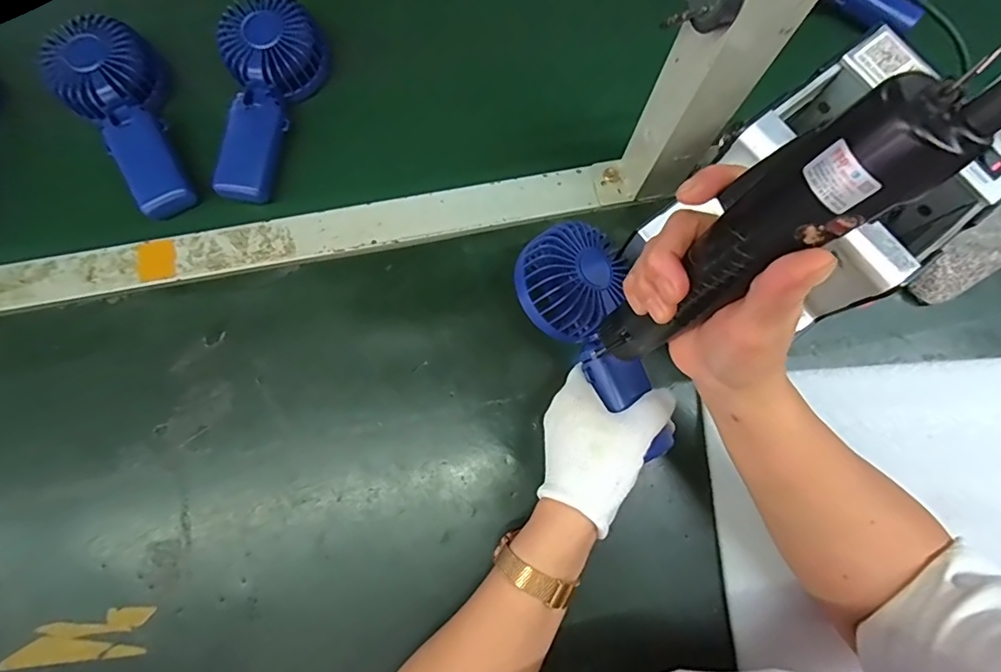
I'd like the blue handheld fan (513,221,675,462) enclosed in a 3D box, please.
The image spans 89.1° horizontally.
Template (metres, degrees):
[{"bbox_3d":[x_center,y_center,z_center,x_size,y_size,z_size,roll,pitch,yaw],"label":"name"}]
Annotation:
[{"bbox_3d":[0.079,0.002,0.373,0.082,0.031,0.177,-28,90,-7],"label":"blue handheld fan"}]

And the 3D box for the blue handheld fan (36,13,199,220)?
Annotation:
[{"bbox_3d":[-0.313,-0.193,0.433,0.080,0.042,0.179,-36,80,-8],"label":"blue handheld fan"}]

